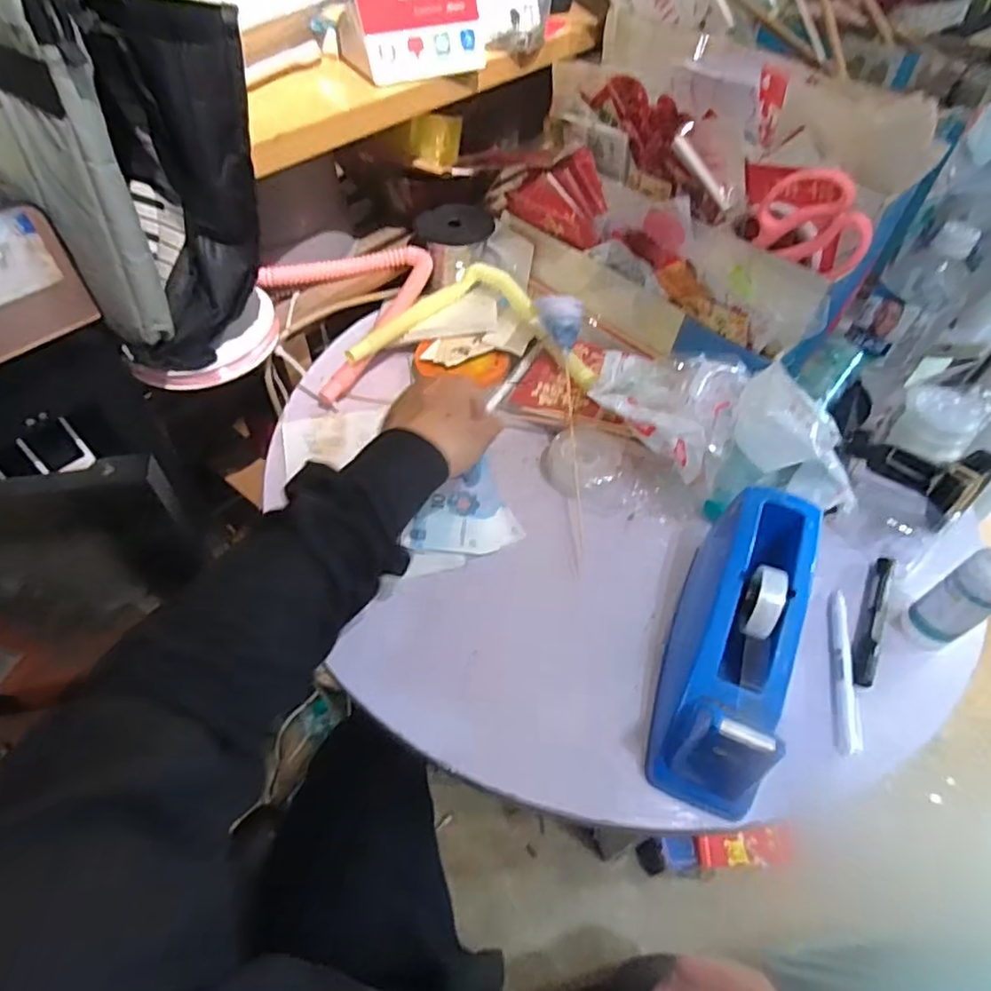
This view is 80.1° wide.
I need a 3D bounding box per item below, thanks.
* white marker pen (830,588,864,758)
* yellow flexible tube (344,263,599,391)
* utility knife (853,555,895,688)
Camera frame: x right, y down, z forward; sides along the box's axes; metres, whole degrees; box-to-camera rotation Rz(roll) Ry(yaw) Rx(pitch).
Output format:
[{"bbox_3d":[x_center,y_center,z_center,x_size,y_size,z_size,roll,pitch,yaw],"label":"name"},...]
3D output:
[{"bbox_3d":[0.272,0.134,0.462,0.016,0.012,0.135,15,53,8],"label":"white marker pen"},{"bbox_3d":[-0.015,-0.188,0.634,0.247,0.033,0.155,8,52,3],"label":"yellow flexible tube"},{"bbox_3d":[0.311,0.101,0.484,0.017,0.012,0.129,28,56,17],"label":"utility knife"}]

